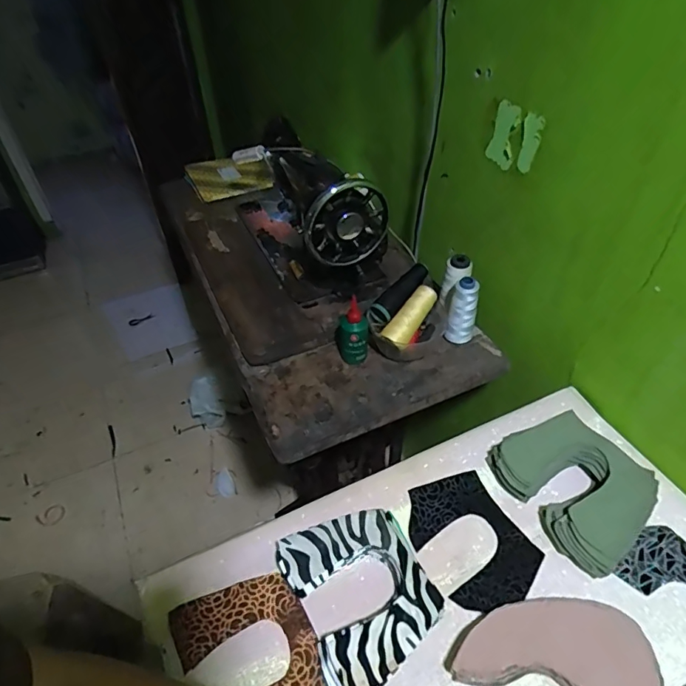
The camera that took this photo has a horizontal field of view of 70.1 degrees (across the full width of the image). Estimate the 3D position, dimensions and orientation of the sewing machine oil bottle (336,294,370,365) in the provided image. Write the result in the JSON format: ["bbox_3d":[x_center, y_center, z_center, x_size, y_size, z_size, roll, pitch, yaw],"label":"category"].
[{"bbox_3d":[0.014,-0.017,0.746,0.050,0.112,0.048,-1,45,1],"label":"sewing machine oil bottle"}]

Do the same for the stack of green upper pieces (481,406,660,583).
[{"bbox_3d":[0.271,0.166,0.584,0.135,0.051,0.167,-31,52,-26],"label":"stack of green upper pieces"}]

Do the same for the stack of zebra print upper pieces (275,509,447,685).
[{"bbox_3d":[0.020,0.259,0.511,0.131,0.043,0.158,-21,48,-18],"label":"stack of zebra print upper pieces"}]

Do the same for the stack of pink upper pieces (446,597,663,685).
[{"bbox_3d":[0.213,0.318,0.452,0.165,0.024,0.169,-25,50,-22],"label":"stack of pink upper pieces"}]

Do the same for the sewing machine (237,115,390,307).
[{"bbox_3d":[-0.068,-0.263,0.891,0.167,0.209,0.375,-20,48,-17],"label":"sewing machine"}]

